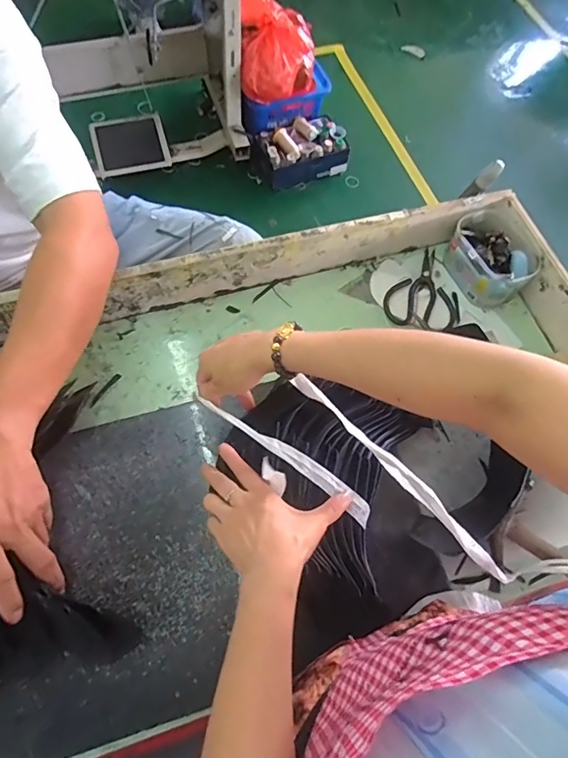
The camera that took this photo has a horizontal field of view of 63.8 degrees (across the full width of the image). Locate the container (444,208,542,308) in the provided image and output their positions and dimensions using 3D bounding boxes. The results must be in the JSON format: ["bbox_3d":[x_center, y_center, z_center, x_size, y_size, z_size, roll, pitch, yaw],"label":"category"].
[{"bbox_3d":[0.317,-0.187,0.709,0.095,0.070,0.136,-23,69,-13],"label":"container"}]

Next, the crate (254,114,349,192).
[{"bbox_3d":[0.057,-0.862,1.770,0.351,0.148,0.217,-27,70,-14],"label":"crate"}]

